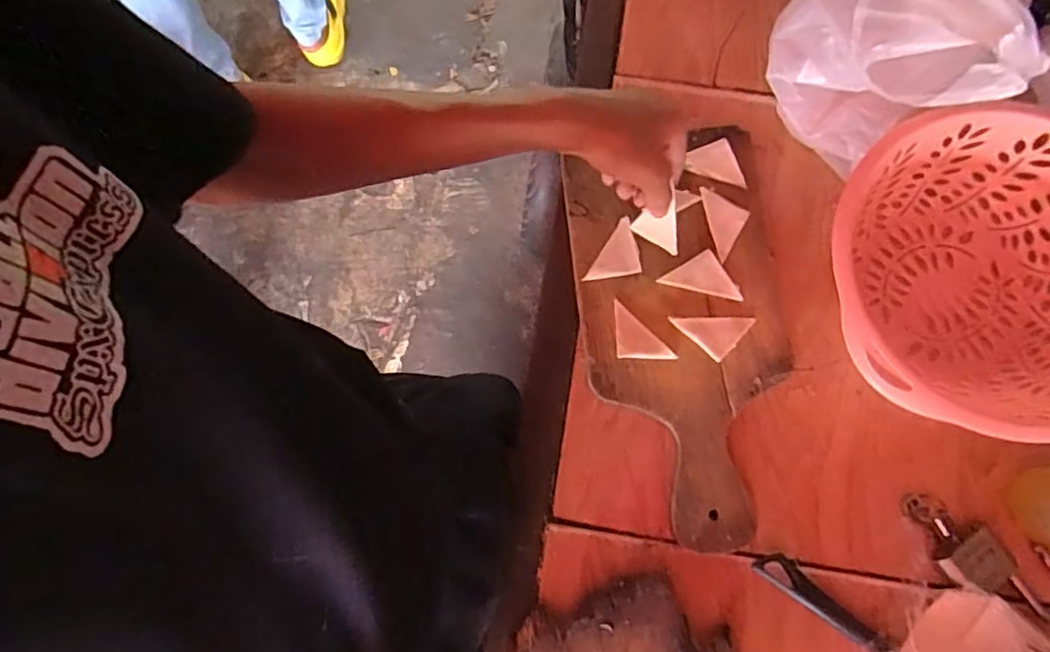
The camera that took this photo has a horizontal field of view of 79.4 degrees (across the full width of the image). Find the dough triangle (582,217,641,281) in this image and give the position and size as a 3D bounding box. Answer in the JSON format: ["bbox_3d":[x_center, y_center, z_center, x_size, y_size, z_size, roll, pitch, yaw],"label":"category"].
[{"bbox_3d":[0.070,-0.063,0.523,0.046,0.004,0.046,-9,87,-3],"label":"dough triangle"}]

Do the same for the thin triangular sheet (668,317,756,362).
[{"bbox_3d":[0.152,0.010,0.509,0.064,0.004,0.034,-1,78,5],"label":"thin triangular sheet"}]

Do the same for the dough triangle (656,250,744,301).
[{"bbox_3d":[0.147,-0.045,0.520,0.066,0.004,0.035,13,79,7],"label":"dough triangle"}]

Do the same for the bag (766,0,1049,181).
[{"bbox_3d":[0.235,-0.228,0.469,0.091,0.184,0.229,-29,79,-2],"label":"bag"}]

